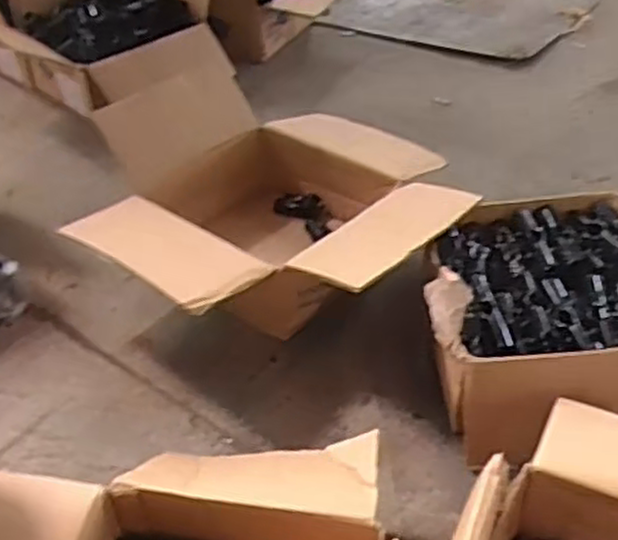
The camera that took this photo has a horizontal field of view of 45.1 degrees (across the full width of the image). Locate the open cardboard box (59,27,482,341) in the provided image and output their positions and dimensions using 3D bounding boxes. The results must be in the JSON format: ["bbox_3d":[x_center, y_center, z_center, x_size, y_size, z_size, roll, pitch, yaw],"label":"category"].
[{"bbox_3d":[-0.070,-0.089,1.136,0.557,0.220,0.488,28,51,35],"label":"open cardboard box"}]

